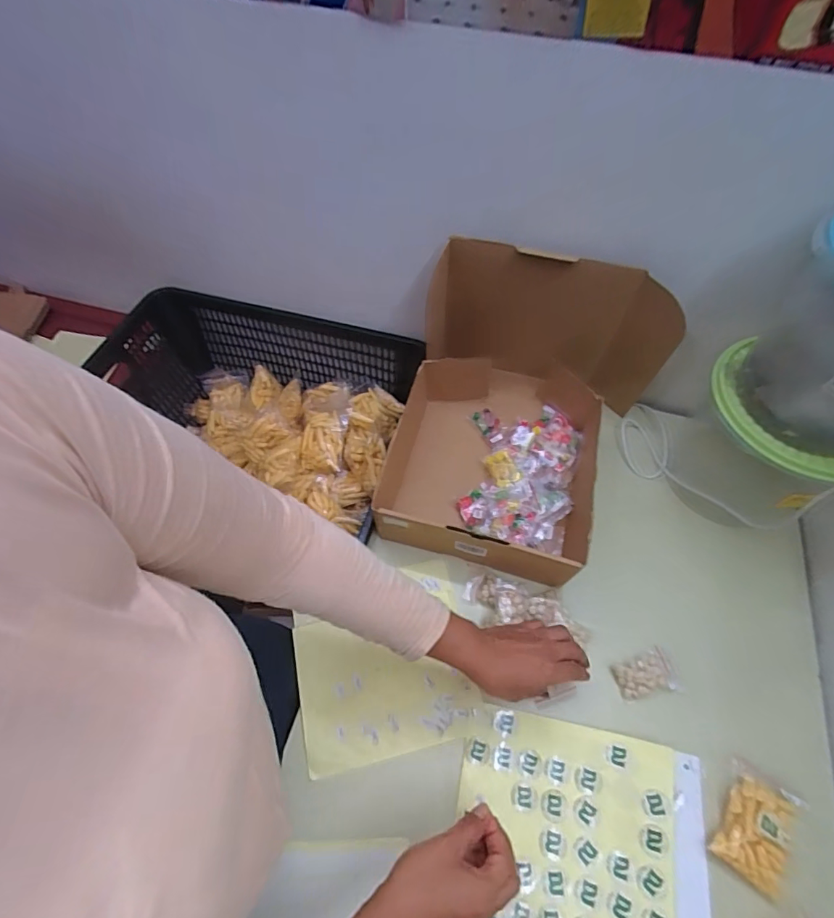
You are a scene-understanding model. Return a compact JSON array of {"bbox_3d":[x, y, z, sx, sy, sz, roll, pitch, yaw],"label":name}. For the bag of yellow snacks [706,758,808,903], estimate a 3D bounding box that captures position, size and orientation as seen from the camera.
[{"bbox_3d":[0.355,0.383,0.479,0.064,0.027,0.100,33,65,17],"label":"bag of yellow snacks"}]

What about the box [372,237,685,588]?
[{"bbox_3d":[0.142,-0.064,0.618,0.334,0.246,0.371,15,61,8],"label":"box"}]

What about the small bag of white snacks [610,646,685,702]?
[{"bbox_3d":[0.281,0.263,0.560,0.077,0.028,0.048,-11,60,-7],"label":"small bag of white snacks"}]

